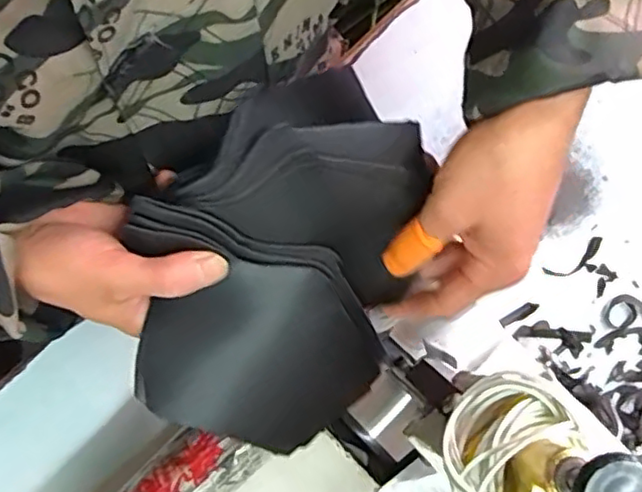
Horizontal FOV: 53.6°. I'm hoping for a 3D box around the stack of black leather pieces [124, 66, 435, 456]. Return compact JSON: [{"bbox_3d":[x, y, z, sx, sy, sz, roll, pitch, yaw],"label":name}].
[{"bbox_3d":[-0.026,0.013,0.345,0.137,0.085,0.185,11,80,1],"label":"stack of black leather pieces"}]

